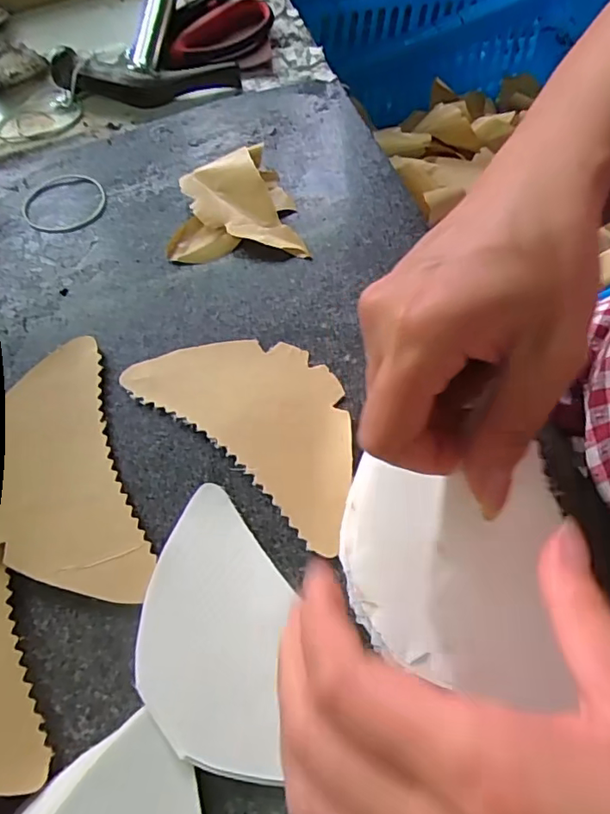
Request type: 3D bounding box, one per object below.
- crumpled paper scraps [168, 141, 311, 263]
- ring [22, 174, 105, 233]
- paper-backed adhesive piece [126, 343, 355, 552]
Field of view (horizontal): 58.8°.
[{"bbox_3d":[-0.045,-0.132,0.352,0.082,0.014,0.079,-4,66,2],"label":"crumpled paper scraps"},{"bbox_3d":[-0.165,-0.140,0.371,0.055,0.004,0.055,-1,66,3],"label":"ring"},{"bbox_3d":[-0.021,0.001,0.293,0.145,0.004,0.076,37,71,18],"label":"paper-backed adhesive piece"}]

